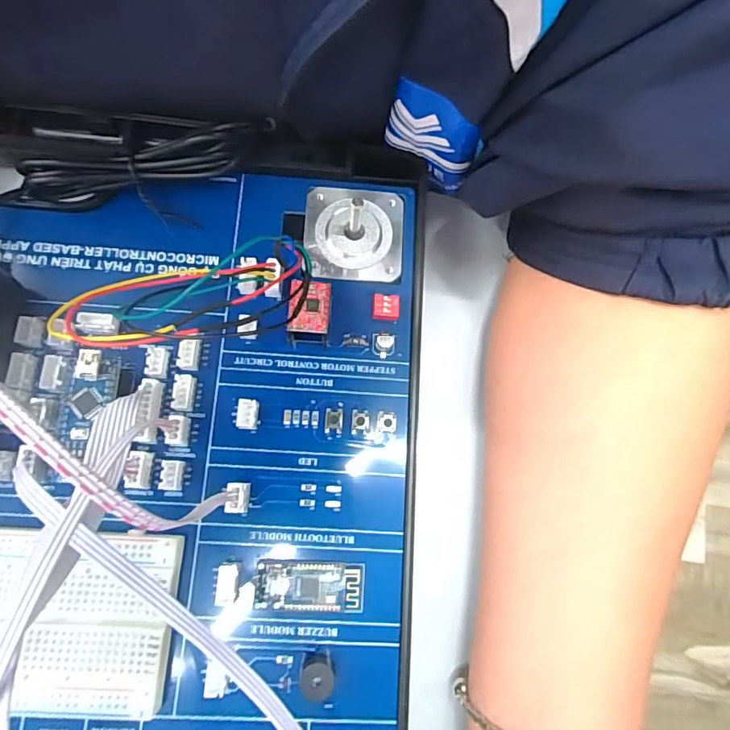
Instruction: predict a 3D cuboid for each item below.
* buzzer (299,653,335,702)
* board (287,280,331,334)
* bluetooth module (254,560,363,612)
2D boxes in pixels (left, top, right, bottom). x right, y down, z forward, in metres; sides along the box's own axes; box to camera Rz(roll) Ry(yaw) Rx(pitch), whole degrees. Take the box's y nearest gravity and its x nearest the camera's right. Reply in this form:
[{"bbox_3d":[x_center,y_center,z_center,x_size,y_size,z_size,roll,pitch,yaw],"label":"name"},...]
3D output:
[{"bbox_3d":[-0.016,0.104,0.166,0.011,0.009,0.013,1,77,-3],"label":"buzzer"},{"bbox_3d":[-0.021,-0.020,0.196,0.016,0.014,0.021,3,77,-3],"label":"board"},{"bbox_3d":[-0.020,0.078,0.175,0.037,0.005,0.016,3,77,-3],"label":"bluetooth module"}]

